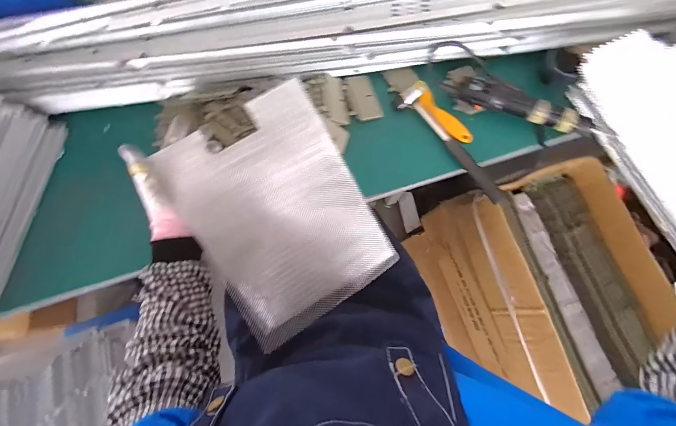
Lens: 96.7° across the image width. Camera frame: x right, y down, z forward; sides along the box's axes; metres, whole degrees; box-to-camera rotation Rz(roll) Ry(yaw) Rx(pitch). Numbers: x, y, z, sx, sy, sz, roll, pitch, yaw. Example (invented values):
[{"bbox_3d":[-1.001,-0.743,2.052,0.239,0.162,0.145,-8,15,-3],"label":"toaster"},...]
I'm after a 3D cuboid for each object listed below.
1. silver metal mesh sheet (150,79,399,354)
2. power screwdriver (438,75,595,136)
[{"bbox_3d":[-0.086,0.004,0.460,0.248,0.041,0.330,-31,101,-8],"label":"silver metal mesh sheet"},{"bbox_3d":[0.303,-0.176,0.500,0.253,0.046,0.039,19,78,3],"label":"power screwdriver"}]

